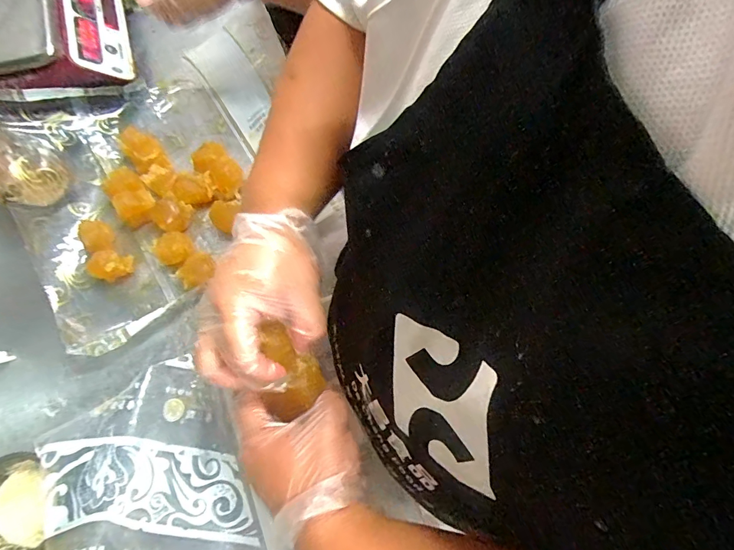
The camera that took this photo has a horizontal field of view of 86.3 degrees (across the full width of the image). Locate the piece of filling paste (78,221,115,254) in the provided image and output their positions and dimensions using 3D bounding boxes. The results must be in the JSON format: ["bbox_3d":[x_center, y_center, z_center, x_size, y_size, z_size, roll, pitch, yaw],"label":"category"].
[{"bbox_3d":[-0.372,-0.052,0.538,0.027,0.036,0.040,31,76,7],"label":"piece of filling paste"}]

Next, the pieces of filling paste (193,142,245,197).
[{"bbox_3d":[-0.218,-0.155,0.578,0.077,0.042,0.046,41,77,10],"label":"pieces of filling paste"}]

